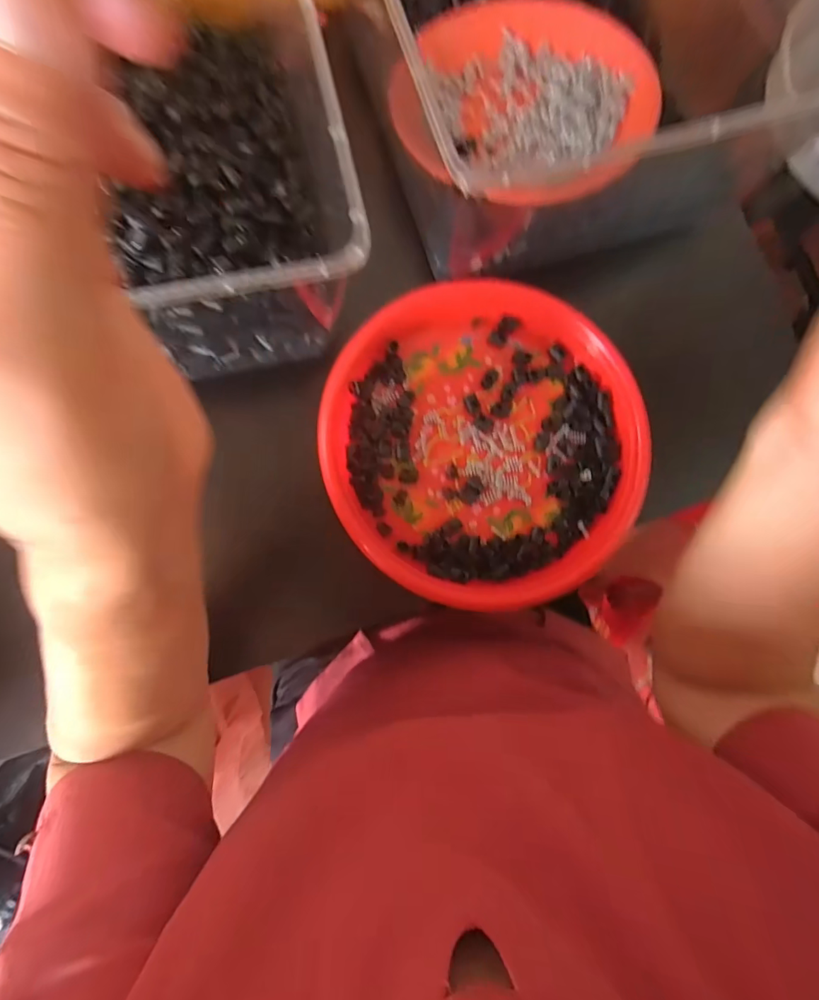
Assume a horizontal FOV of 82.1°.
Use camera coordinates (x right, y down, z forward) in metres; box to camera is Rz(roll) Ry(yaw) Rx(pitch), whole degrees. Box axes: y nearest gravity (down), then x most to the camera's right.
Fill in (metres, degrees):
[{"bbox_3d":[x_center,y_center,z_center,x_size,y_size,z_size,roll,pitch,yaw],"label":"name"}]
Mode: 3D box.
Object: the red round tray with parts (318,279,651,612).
[{"bbox_3d":[0.059,-0.046,0.356,0.230,0.025,0.240,1,83,-5],"label":"red round tray with parts"}]

